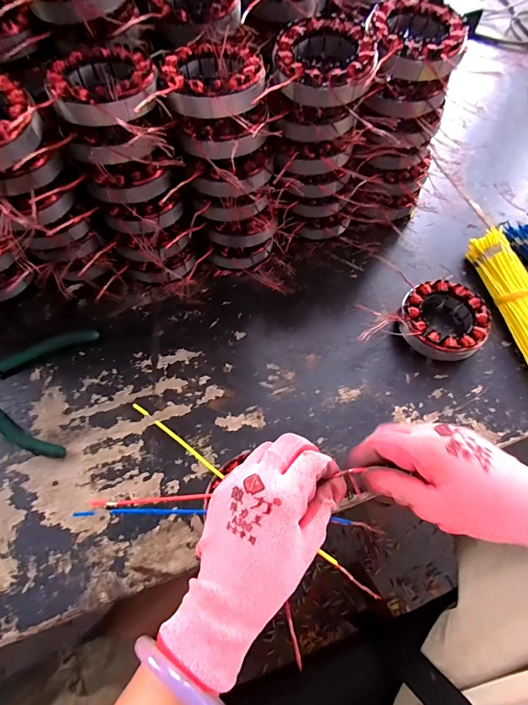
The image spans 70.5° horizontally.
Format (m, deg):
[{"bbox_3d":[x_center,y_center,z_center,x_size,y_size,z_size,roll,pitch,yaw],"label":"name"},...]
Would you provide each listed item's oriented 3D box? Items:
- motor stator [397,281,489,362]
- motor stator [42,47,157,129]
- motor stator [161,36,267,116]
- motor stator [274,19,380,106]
[{"bbox_3d":[0.190,-0.033,0.401,0.089,0.035,0.090,37,68,14],"label":"motor stator"},{"bbox_3d":[-0.128,-0.215,0.300,0.083,0.022,0.093,-15,65,-10],"label":"motor stator"},{"bbox_3d":[-0.042,-0.235,0.314,0.081,0.026,0.087,-5,64,-5],"label":"motor stator"},{"bbox_3d":[0.052,-0.251,0.326,0.084,0.029,0.086,1,65,-3],"label":"motor stator"}]

